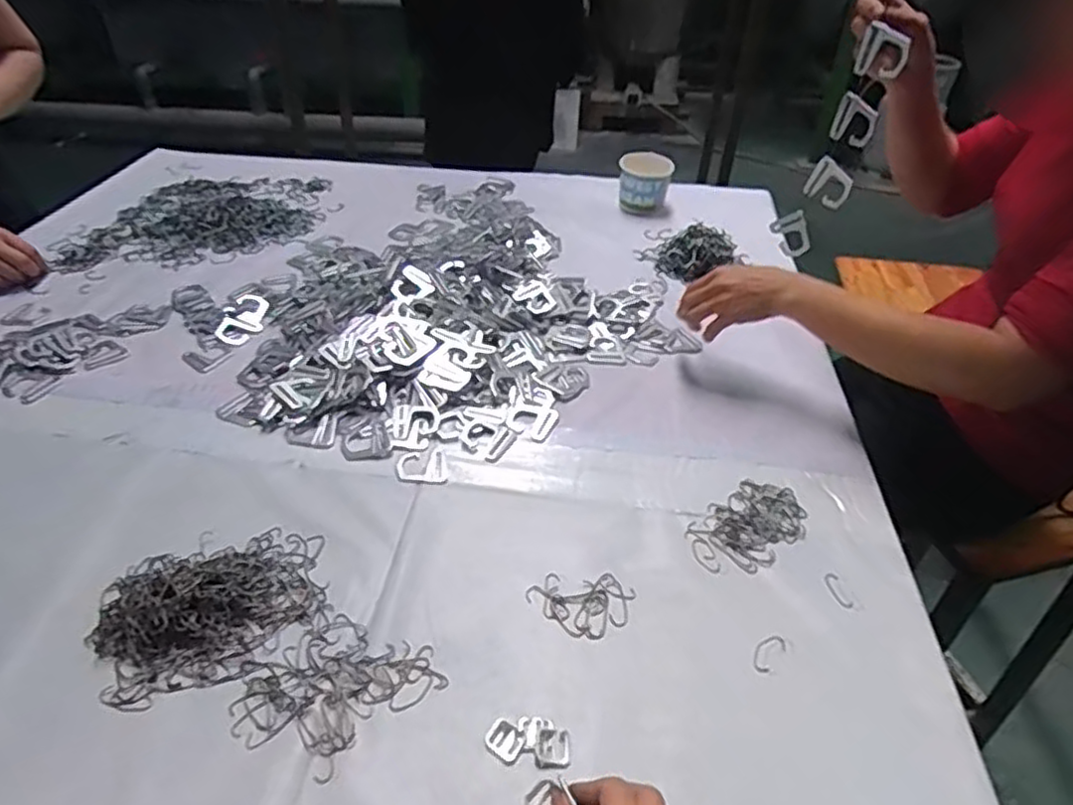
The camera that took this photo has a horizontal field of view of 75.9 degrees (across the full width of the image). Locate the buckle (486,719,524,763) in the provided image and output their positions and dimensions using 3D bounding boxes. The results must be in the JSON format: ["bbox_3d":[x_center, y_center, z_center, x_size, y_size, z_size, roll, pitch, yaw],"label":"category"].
[{"bbox_3d":[-0.022,0.239,0.488,0.024,0.004,0.022,25,45,26],"label":"buckle"}]

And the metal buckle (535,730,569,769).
[{"bbox_3d":[0.011,0.246,0.488,0.023,0.004,0.026,1,39,-1],"label":"metal buckle"}]

